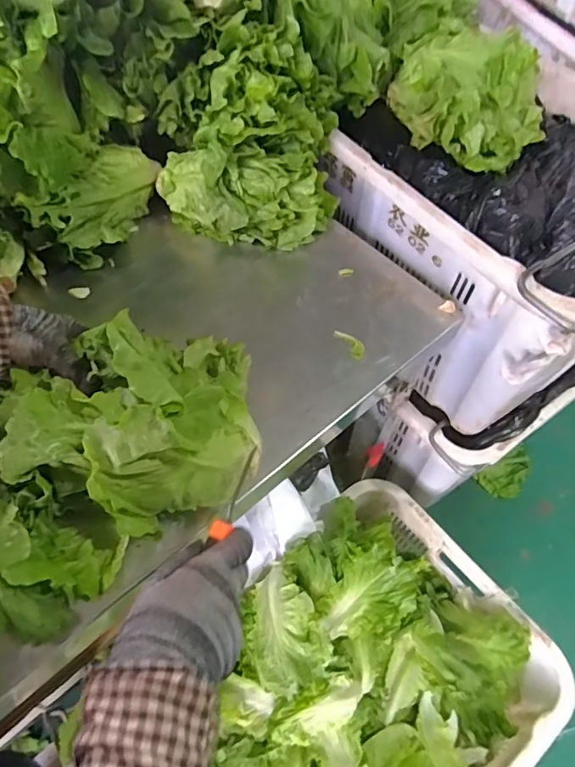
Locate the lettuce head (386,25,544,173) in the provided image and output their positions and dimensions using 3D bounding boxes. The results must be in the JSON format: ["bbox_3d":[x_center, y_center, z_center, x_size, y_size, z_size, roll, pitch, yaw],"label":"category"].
[{"bbox_3d":[0.259,-0.412,0.738,0.214,0.102,0.206,19,58,10],"label":"lettuce head"}]

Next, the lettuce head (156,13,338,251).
[{"bbox_3d":[-0.060,-0.309,0.653,0.226,0.187,0.188,7,57,2],"label":"lettuce head"}]

